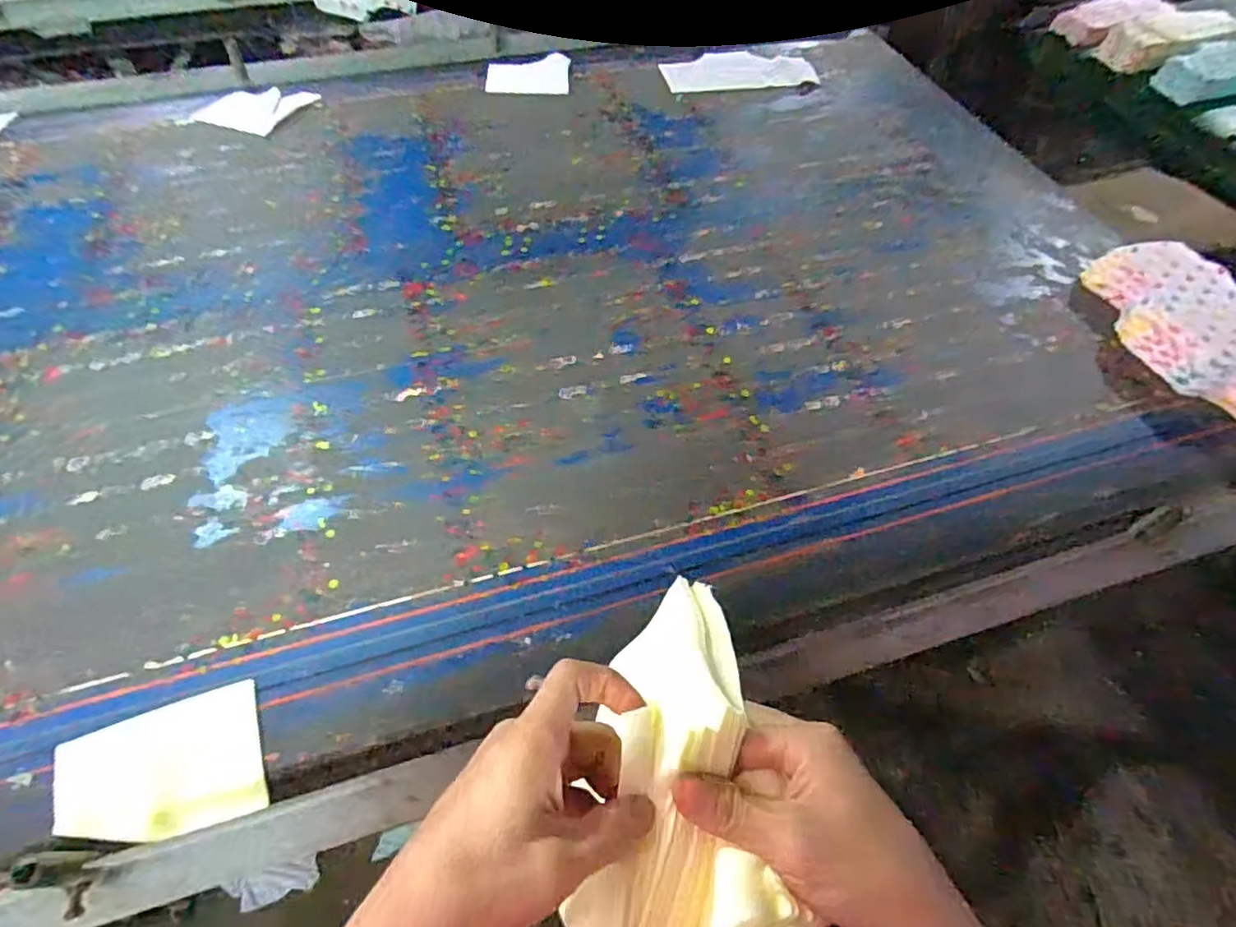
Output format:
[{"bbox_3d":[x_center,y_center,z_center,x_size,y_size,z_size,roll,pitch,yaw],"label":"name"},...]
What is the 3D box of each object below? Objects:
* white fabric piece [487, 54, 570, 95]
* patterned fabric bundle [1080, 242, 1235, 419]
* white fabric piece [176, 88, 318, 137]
[{"bbox_3d":[-0.173,-0.759,1.212,0.156,0.010,0.150,0,54,-1],"label":"white fabric piece"},{"bbox_3d":[0.767,-0.161,0.797,0.194,0.065,0.352,-22,57,-16],"label":"patterned fabric bundle"},{"bbox_3d":[-0.649,-0.630,1.106,0.152,0.011,0.177,17,55,11],"label":"white fabric piece"}]

